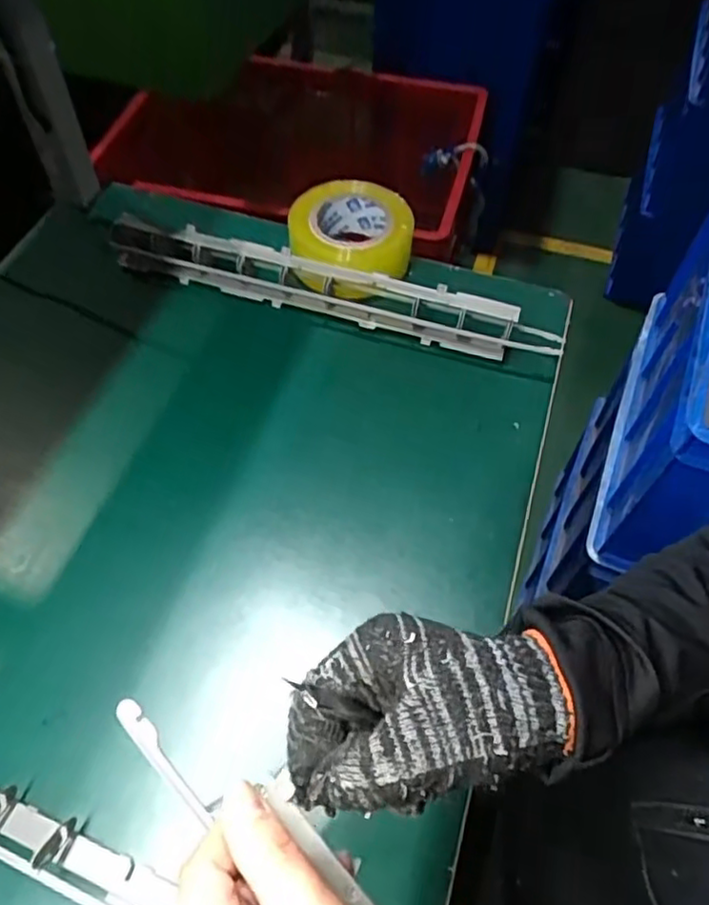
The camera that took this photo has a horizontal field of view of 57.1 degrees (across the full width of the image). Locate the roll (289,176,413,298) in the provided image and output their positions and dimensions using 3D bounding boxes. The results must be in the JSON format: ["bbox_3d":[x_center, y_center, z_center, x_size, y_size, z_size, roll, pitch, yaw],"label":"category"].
[{"bbox_3d":[-0.006,-0.225,0.701,0.130,0.063,0.130,1,56,-2],"label":"roll"}]

